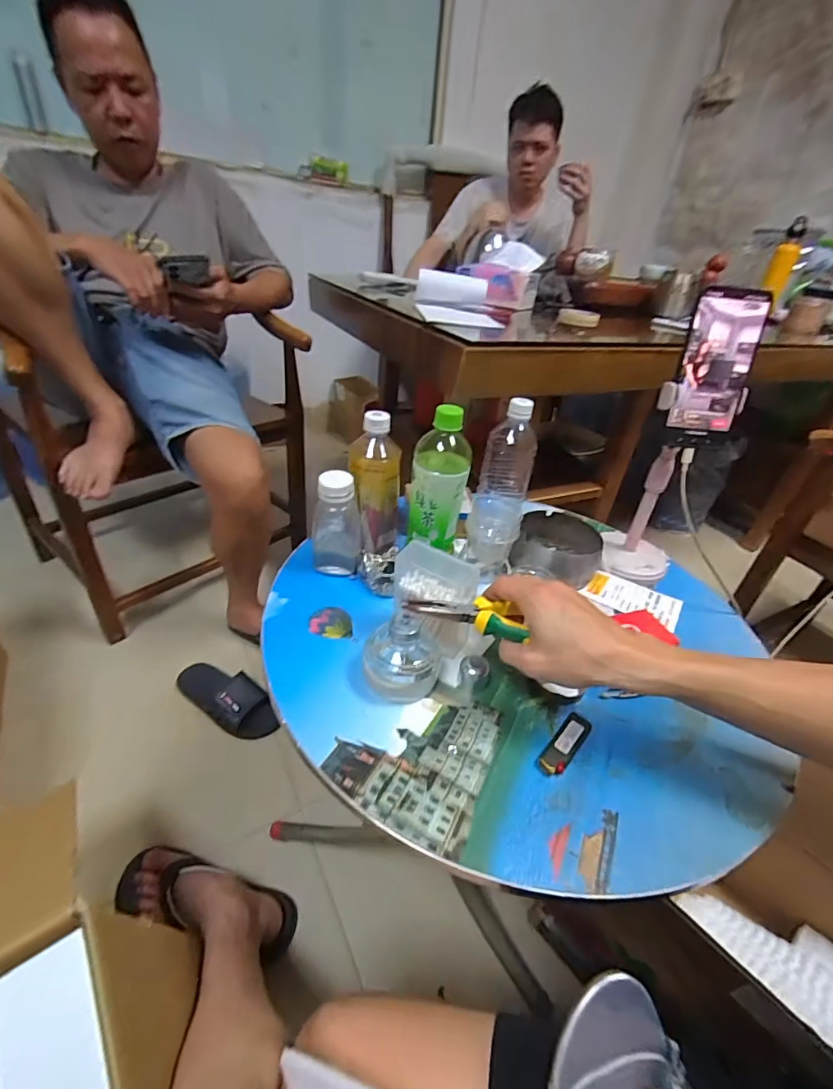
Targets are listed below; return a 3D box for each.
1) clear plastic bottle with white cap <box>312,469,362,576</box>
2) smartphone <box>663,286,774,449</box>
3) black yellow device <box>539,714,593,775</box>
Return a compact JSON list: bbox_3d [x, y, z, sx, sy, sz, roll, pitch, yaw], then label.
[{"bbox_3d":[-0.096,-0.032,0.558,0.058,0.126,0.059,-1,35,-11],"label":"clear plastic bottle with white cap"},{"bbox_3d":[0.319,-0.184,0.491,0.075,0.158,0.008,3,22,-1],"label":"smartphone"},{"bbox_3d":[0.132,0.175,0.405,0.021,0.010,0.068,30,40,30],"label":"black yellow device"}]

